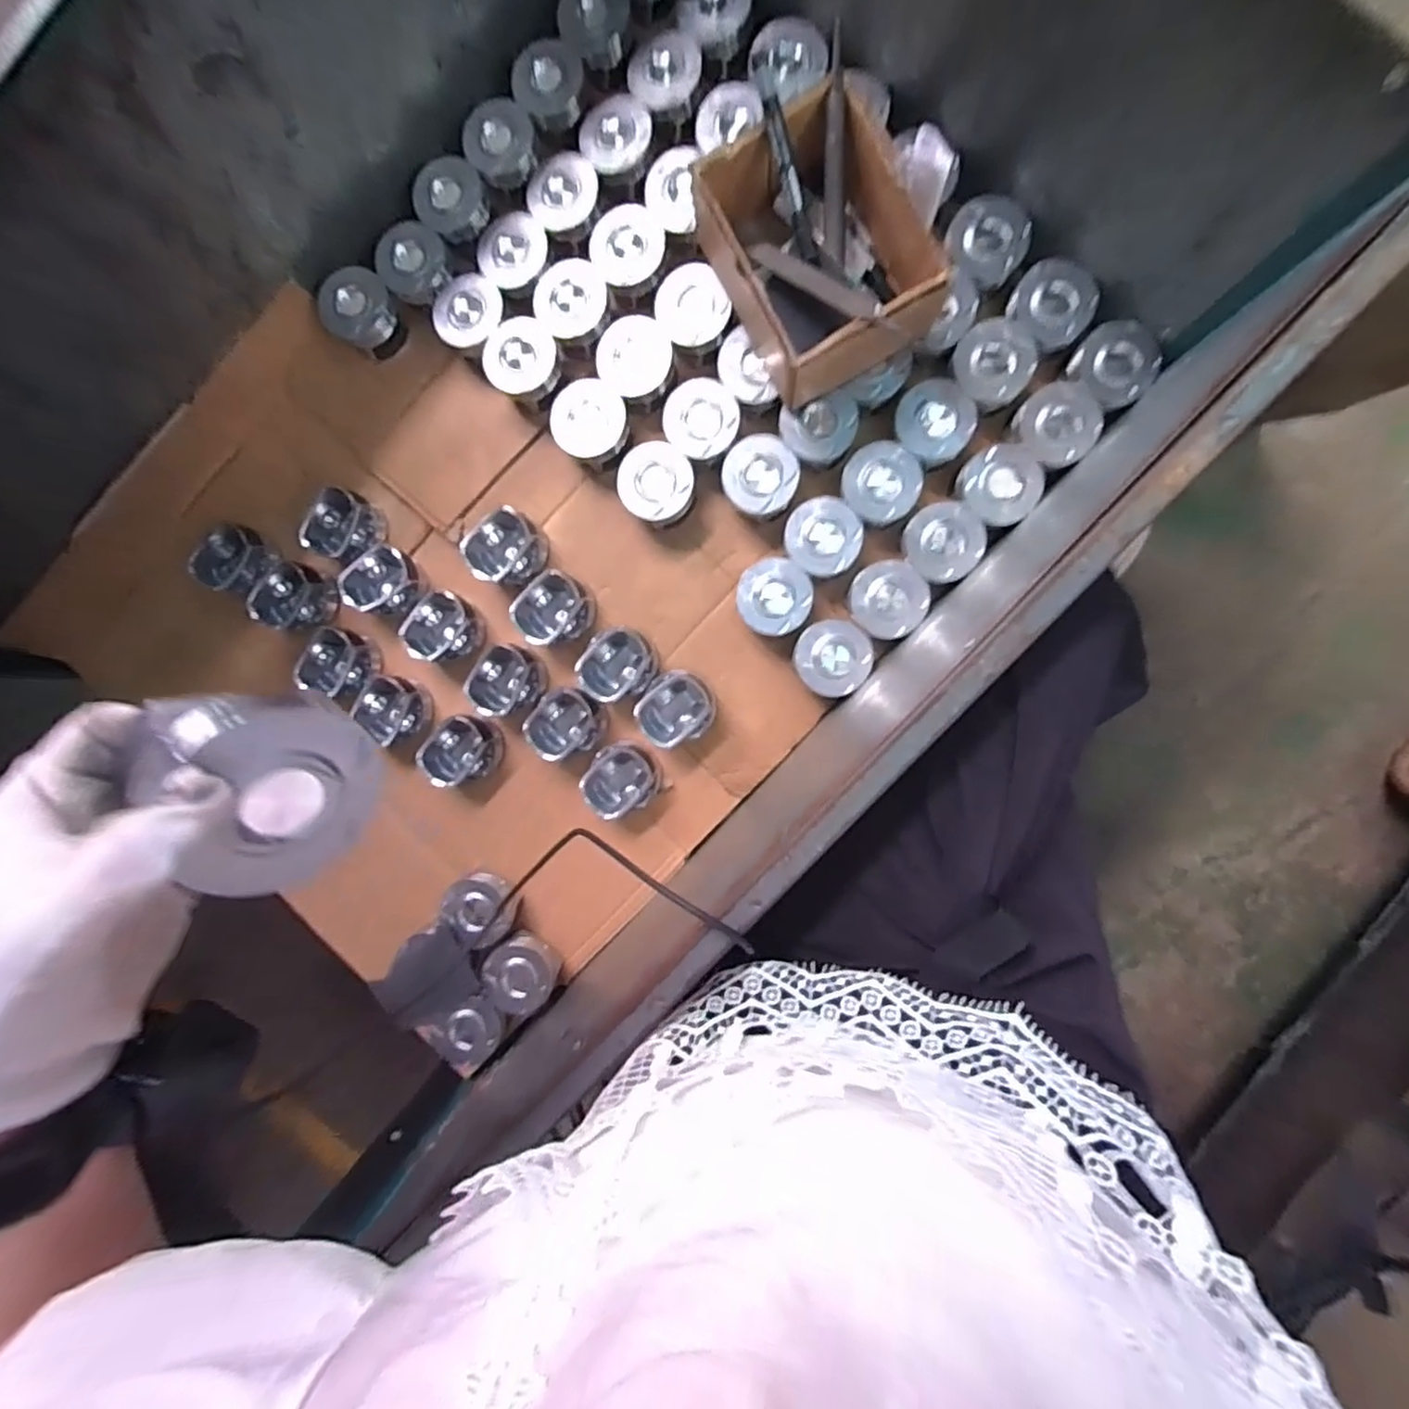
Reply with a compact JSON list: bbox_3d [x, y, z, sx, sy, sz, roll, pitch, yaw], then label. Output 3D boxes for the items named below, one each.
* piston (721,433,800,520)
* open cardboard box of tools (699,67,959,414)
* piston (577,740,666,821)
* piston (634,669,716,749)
[{"bbox_3d":[0.059,-0.236,0.669,0.075,0.051,0.081,0,93,8],"label":"piston"},{"bbox_3d":[0.101,-0.403,0.582,0.160,0.105,0.208,-35,88,8],"label":"open cardboard box of tools"},{"bbox_3d":[-0.092,0.082,0.688,0.083,0.053,0.076,-3,93,8],"label":"piston"},{"bbox_3d":[-0.029,0.005,0.688,0.074,0.054,0.078,0,93,8],"label":"piston"}]

